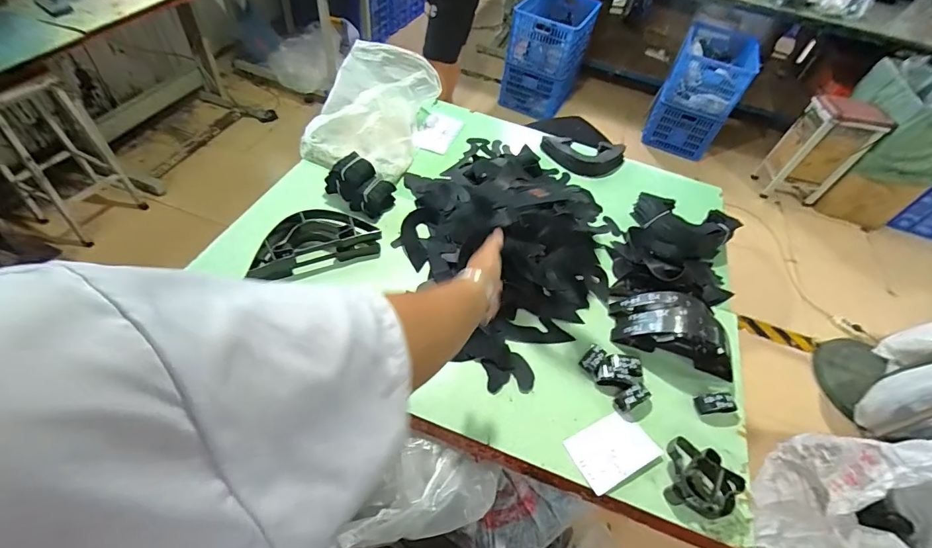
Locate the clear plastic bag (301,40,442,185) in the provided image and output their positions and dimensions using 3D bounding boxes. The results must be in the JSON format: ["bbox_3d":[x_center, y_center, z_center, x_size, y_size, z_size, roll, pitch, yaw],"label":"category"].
[{"bbox_3d":[-0.280,-0.470,1.202,0.289,0.203,0.418,19,61,10],"label":"clear plastic bag"}]

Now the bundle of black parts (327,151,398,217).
[{"bbox_3d":[-0.270,-0.225,1.063,0.159,0.120,0.106,19,61,10],"label":"bundle of black parts"}]

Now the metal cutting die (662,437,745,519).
[{"bbox_3d":[0.418,0.358,0.733,0.121,0.053,0.108,14,60,7],"label":"metal cutting die"}]

